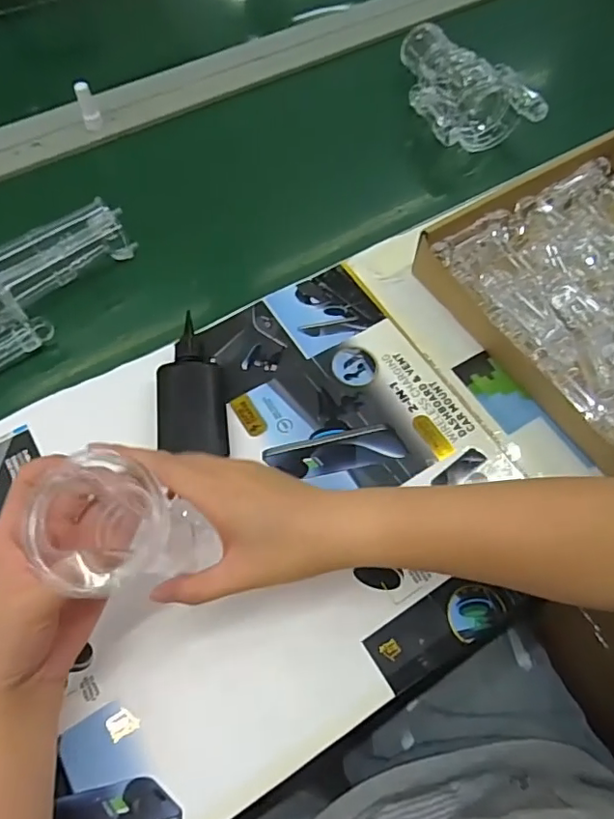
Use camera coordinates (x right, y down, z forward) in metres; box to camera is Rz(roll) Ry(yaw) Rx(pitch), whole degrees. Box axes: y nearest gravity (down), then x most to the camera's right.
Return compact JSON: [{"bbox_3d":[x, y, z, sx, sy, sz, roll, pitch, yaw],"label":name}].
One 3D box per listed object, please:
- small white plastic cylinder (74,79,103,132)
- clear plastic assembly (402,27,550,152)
[{"bbox_3d":[-0.249,-0.345,0.616,0.019,0.049,0.022,-17,65,-11],"label":"small white plastic cylinder"},{"bbox_3d":[0.180,-0.387,0.645,0.131,0.063,0.191,-15,64,-10],"label":"clear plastic assembly"}]

